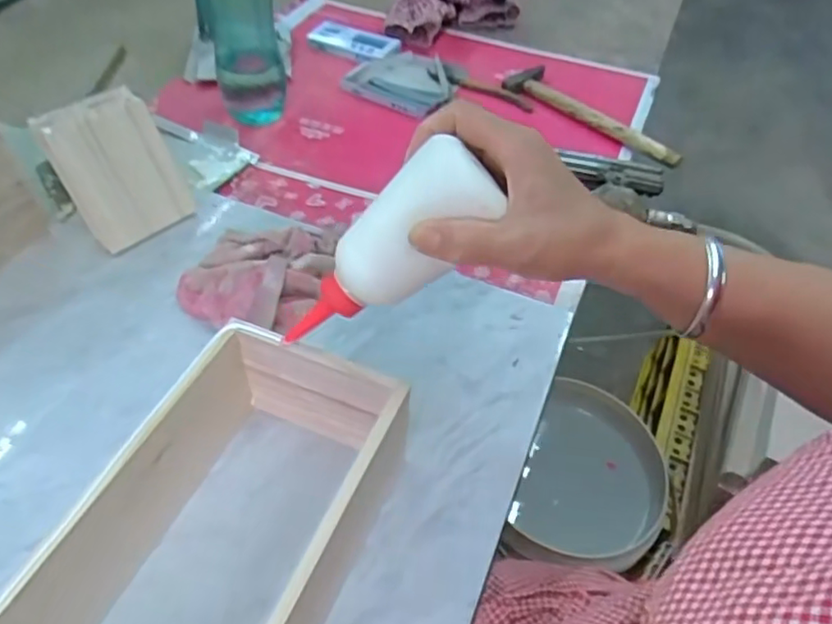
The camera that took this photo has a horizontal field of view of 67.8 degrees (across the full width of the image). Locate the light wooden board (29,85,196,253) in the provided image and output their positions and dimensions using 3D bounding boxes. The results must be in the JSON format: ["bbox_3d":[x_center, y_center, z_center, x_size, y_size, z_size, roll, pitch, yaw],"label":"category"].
[{"bbox_3d":[-0.265,-0.127,0.553,0.027,0.125,0.093,4,36,43],"label":"light wooden board"}]

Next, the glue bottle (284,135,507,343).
[{"bbox_3d":[-0.019,-0.031,0.354,0.033,0.147,0.048,26,27,-46],"label":"glue bottle"}]

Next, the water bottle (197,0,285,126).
[{"bbox_3d":[-0.197,-0.332,0.680,0.083,0.230,0.064,-8,48,-11],"label":"water bottle"}]

